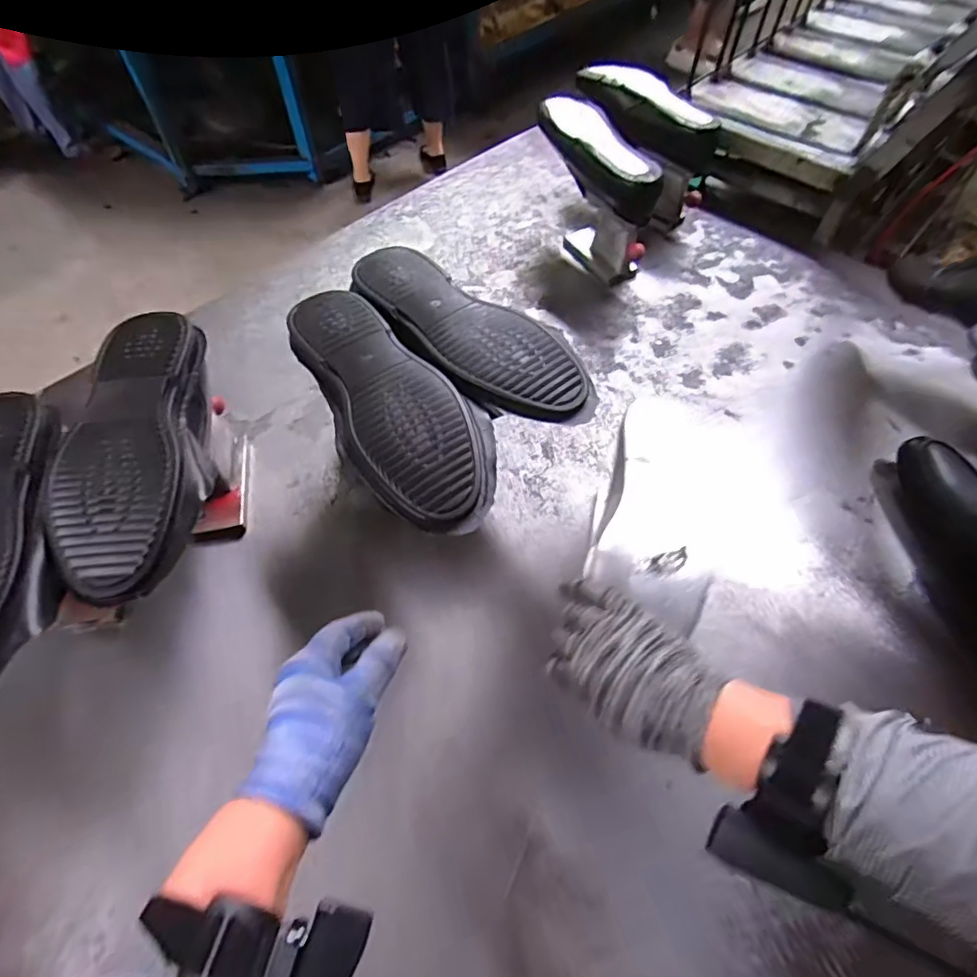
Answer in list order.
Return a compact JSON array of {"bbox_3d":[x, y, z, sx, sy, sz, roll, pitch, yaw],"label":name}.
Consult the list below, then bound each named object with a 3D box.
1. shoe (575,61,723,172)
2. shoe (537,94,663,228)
[{"bbox_3d":[0.262,-0.643,0.915,0.294,0.078,0.101,35,63,19],"label":"shoe"},{"bbox_3d":[0.162,-0.501,0.815,0.065,0.088,0.253,-20,60,-14],"label":"shoe"}]

